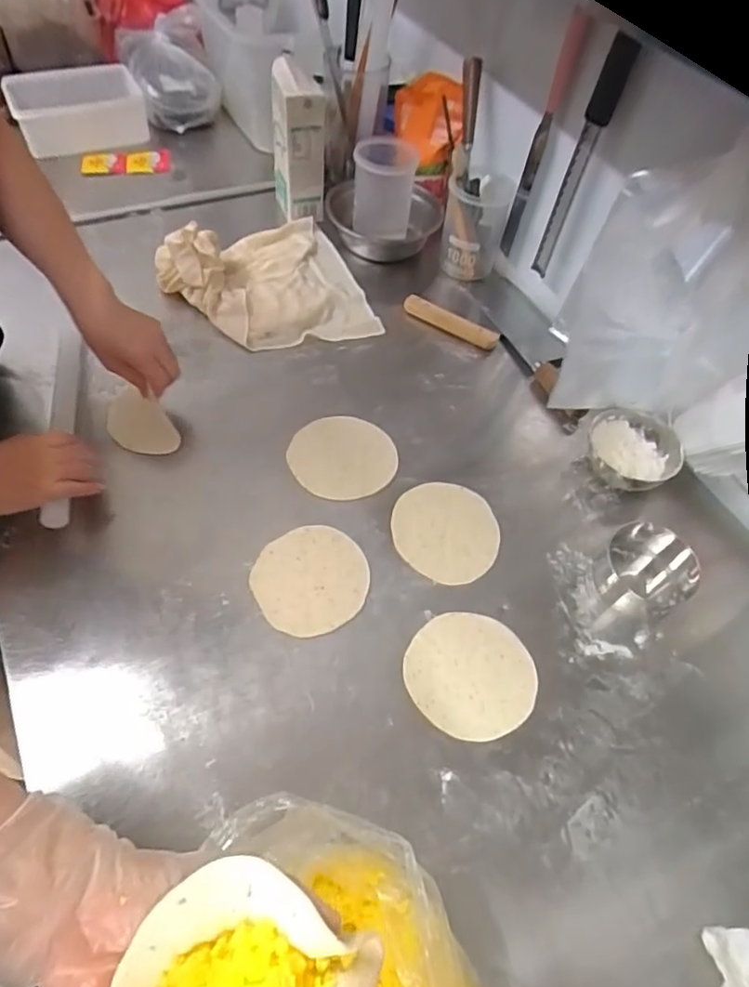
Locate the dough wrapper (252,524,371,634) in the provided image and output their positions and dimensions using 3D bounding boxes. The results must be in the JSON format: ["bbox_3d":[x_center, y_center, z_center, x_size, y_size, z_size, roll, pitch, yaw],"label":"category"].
[{"bbox_3d":[-0.066,0.089,0.622,0.120,0.006,0.113,3,55,-4],"label":"dough wrapper"}]

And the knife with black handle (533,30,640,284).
[{"bbox_3d":[0.257,-0.405,0.737,0.033,0.275,0.026,26,59,12],"label":"knife with black handle"}]

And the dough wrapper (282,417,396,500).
[{"bbox_3d":[-0.039,-0.046,0.715,0.127,0.011,0.120,-4,55,-2],"label":"dough wrapper"}]

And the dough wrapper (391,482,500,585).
[{"bbox_3d":[0.079,0.042,0.664,0.115,0.009,0.122,-6,63,-5],"label":"dough wrapper"}]

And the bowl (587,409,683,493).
[{"bbox_3d":[0.314,-0.048,0.716,0.103,0.051,0.097,16,55,5],"label":"bowl"}]

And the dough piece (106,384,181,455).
[{"bbox_3d":[-0.284,-0.083,0.709,0.109,0.016,0.062,28,85,16],"label":"dough piece"}]

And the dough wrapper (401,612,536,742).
[{"bbox_3d":[0.094,0.176,0.578,0.124,0.007,0.120,9,54,4],"label":"dough wrapper"}]

